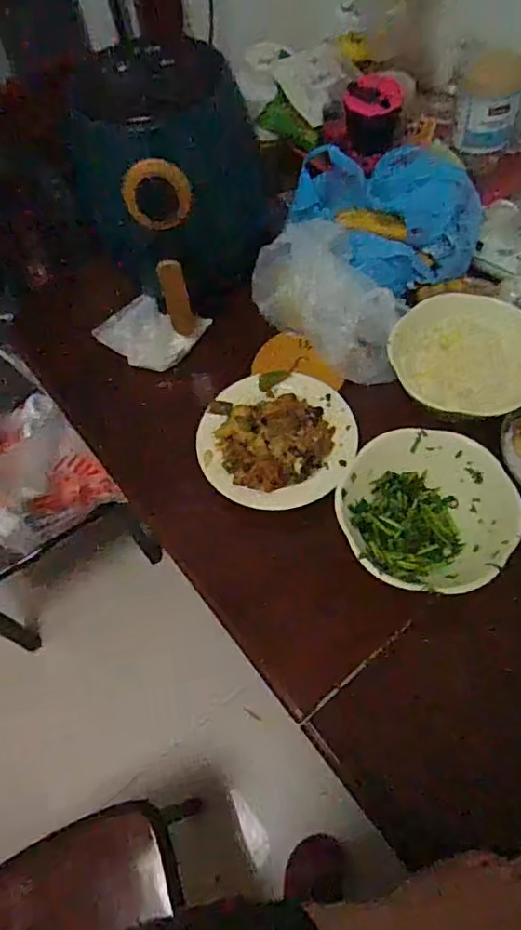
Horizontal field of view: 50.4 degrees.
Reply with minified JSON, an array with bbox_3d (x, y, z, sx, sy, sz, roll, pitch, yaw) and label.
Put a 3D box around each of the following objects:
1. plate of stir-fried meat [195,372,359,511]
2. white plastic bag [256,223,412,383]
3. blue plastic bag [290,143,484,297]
[{"bbox_3d":[0.017,-0.041,0.724,0.200,0.039,0.193,-2,61,3],"label":"plate of stir-fried meat"},{"bbox_3d":[0.100,-0.243,0.783,0.140,0.102,0.253,-40,66,-17],"label":"white plastic bag"},{"bbox_3d":[0.184,-0.380,0.837,0.285,0.111,0.186,13,63,11],"label":"blue plastic bag"}]

